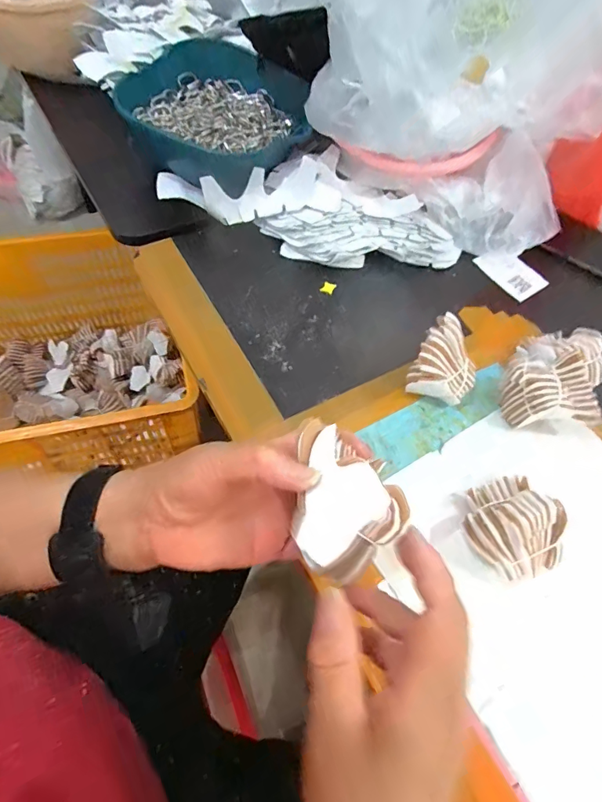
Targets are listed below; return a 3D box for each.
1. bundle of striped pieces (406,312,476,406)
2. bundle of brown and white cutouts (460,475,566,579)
[{"bbox_3d":[0.139,-0.031,0.417,0.059,0.063,0.073,27,60,8],"label":"bundle of striped pieces"},{"bbox_3d":[0.169,0.102,0.352,0.073,0.053,0.077,3,60,-6],"label":"bundle of brown and white cutouts"}]

